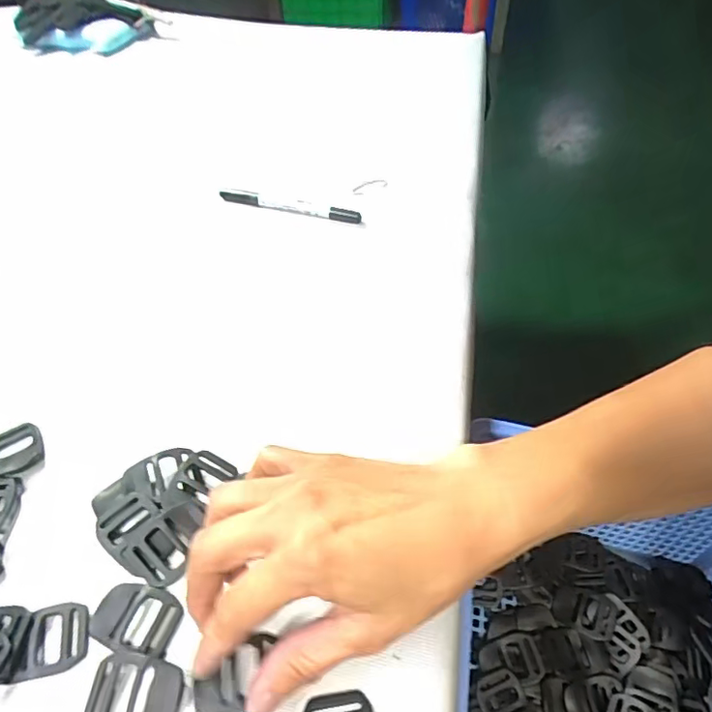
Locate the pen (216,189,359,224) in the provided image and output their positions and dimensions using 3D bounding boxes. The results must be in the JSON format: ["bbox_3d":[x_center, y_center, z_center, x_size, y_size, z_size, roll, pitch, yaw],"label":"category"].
[{"bbox_3d":[-0.056,-0.124,0.447,0.120,0.013,0.012,14,49,14],"label":"pen"}]

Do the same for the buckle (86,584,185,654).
[{"bbox_3d":[-0.099,0.117,0.240,0.038,0.008,0.027,10,48,10],"label":"buckle"}]

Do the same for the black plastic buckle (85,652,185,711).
[{"bbox_3d":[-0.092,0.139,0.220,0.038,0.009,0.027,3,47,5],"label":"black plastic buckle"}]

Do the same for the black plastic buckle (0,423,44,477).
[{"bbox_3d":[-0.193,0.052,0.302,0.029,0.006,0.035,-33,55,-26],"label":"black plastic buckle"}]

